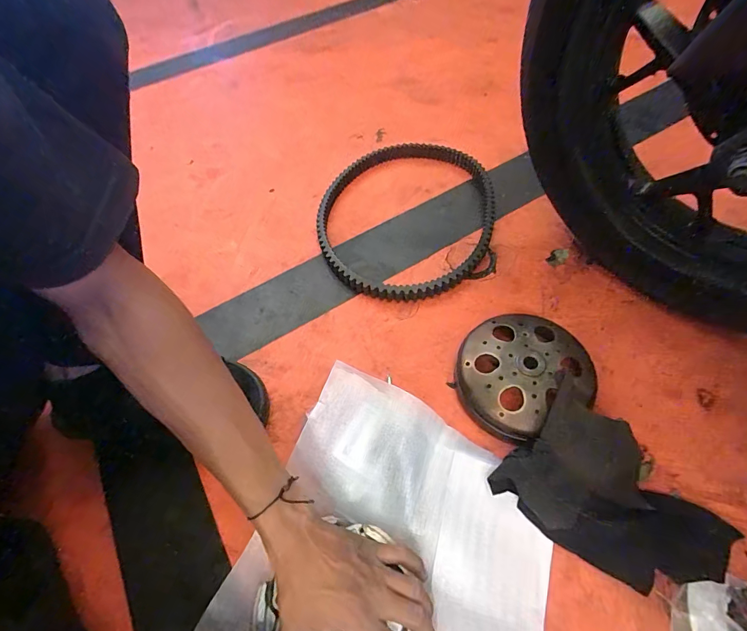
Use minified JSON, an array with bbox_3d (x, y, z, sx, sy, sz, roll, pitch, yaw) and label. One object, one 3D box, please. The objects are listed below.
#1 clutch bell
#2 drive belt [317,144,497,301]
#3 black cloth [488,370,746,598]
[{"bbox_3d":[0.170,0.068,0.460,0.143,0.049,0.139,-2,58,3],"label":"clutch bell"},{"bbox_3d":[0.051,-0.171,0.630,0.286,0.027,0.342,9,59,9],"label":"drive belt"},{"bbox_3d":[0.230,0.181,0.373,0.196,0.071,0.120,36,66,23],"label":"black cloth"}]

